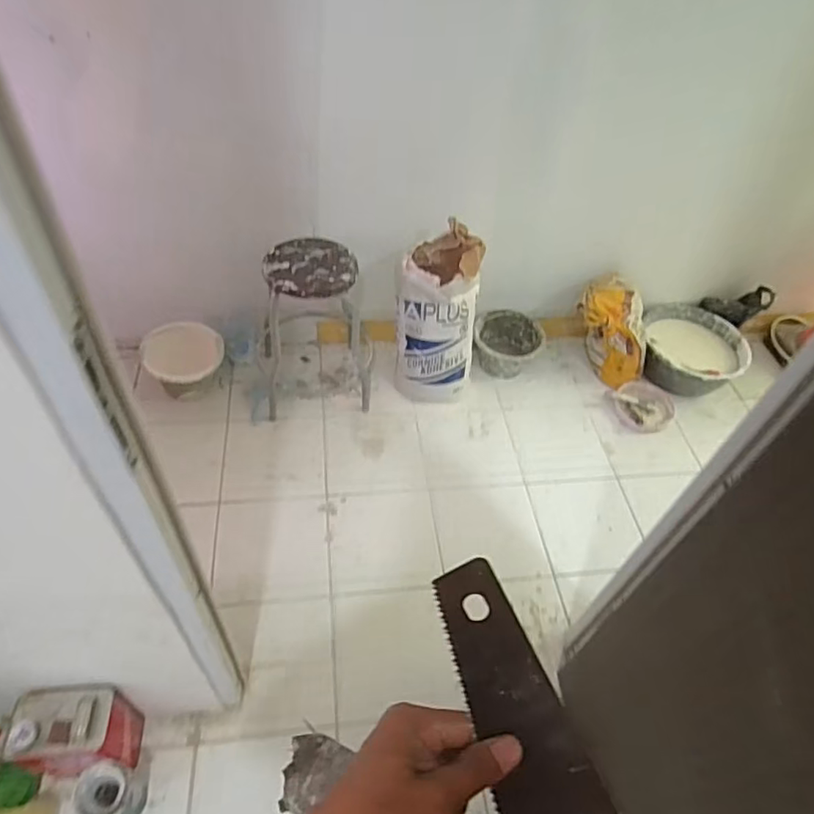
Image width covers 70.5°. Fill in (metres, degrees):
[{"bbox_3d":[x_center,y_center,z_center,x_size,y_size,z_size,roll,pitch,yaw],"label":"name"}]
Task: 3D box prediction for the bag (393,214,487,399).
[{"bbox_3d":[0.092,-0.265,1.848,0.218,0.567,0.230,-26,57,-26],"label":"bag"}]

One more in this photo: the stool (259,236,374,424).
[{"bbox_3d":[-0.280,-0.245,1.831,0.370,0.502,0.289,-8,51,-13],"label":"stool"}]

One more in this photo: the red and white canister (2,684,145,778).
[{"bbox_3d":[-0.650,0.656,1.152,0.175,0.270,0.114,0,49,-6],"label":"red and white canister"}]

